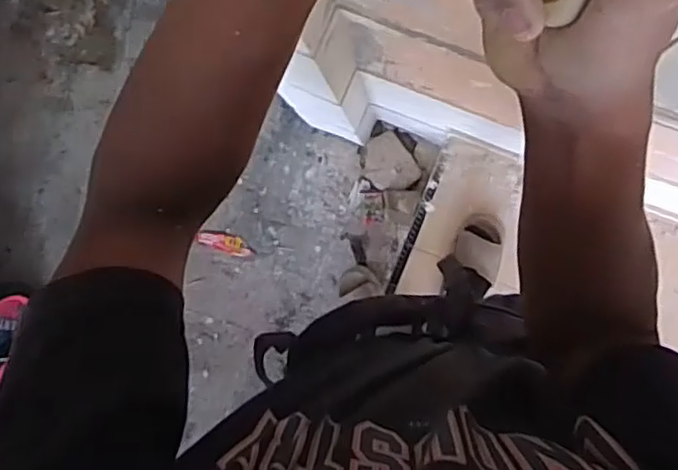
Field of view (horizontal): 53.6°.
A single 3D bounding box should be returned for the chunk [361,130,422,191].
[{"bbox_3d":[0.128,-0.182,1.763,0.125,0.031,0.154,-36,87,5],"label":"chunk"}]

